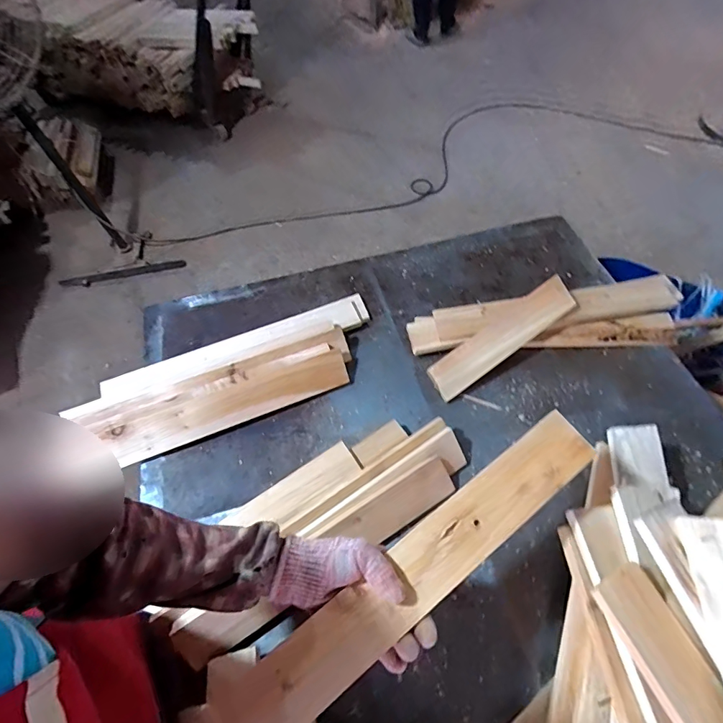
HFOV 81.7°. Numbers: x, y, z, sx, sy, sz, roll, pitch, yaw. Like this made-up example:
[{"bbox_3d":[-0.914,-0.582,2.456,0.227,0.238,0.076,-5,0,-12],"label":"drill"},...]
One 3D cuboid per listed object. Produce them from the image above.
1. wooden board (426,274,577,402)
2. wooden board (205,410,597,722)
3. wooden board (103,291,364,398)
[{"bbox_3d":[0.265,-0.046,0.782,0.313,0.021,0.071,-35,78,-6],"label":"wooden board"},{"bbox_3d":[0.061,0.218,0.436,0.482,0.010,0.069,-34,63,-16],"label":"wooden board"},{"bbox_3d":[-0.230,-0.025,0.827,0.521,0.035,0.084,-22,41,-13],"label":"wooden board"}]

